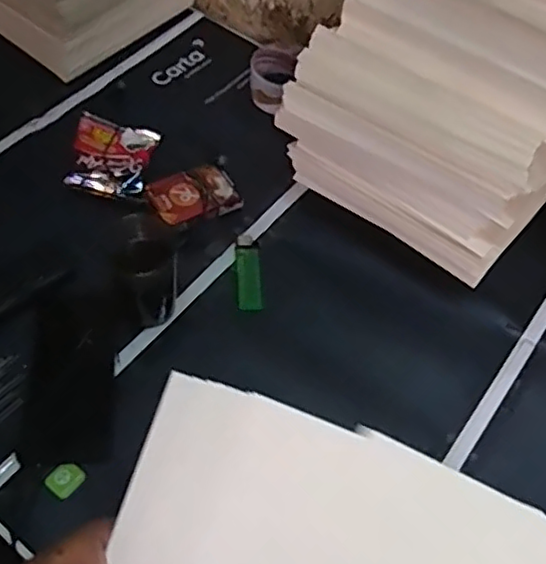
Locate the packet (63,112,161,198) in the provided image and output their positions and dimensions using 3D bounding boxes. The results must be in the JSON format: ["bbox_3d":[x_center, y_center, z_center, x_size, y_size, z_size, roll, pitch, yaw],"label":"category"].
[{"bbox_3d":[-0.175,-0.133,0.703,0.084,0.033,0.102,7,56,0],"label":"packet"}]

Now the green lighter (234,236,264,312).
[{"bbox_3d":[-0.024,-0.010,0.635,0.025,0.012,0.081,-2,57,-6],"label":"green lighter"}]

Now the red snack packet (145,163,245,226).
[{"bbox_3d":[-0.082,-0.091,0.677,0.087,0.018,0.060,-21,61,-18],"label":"red snack packet"}]

